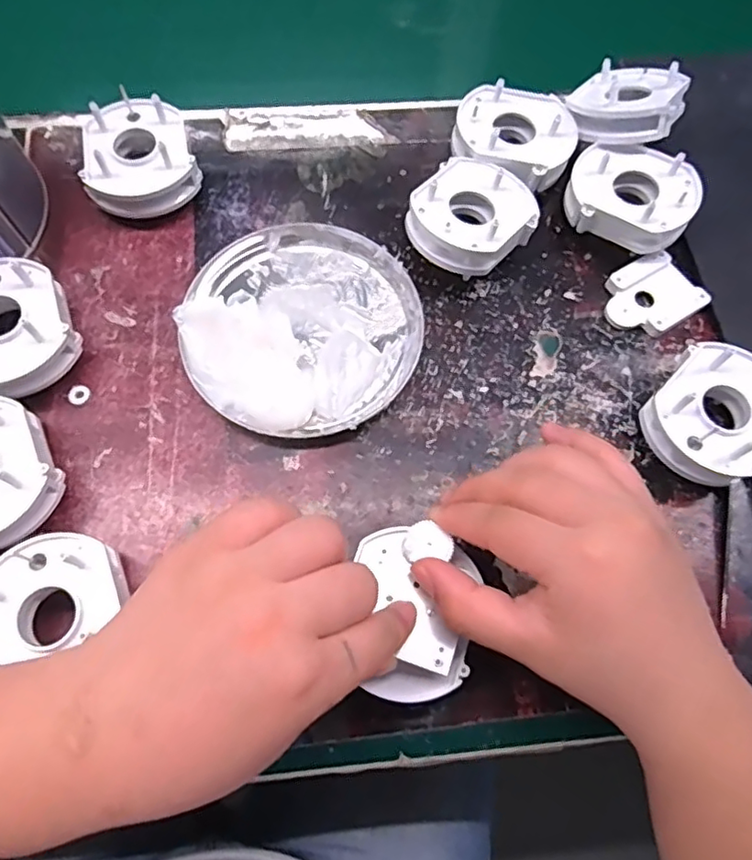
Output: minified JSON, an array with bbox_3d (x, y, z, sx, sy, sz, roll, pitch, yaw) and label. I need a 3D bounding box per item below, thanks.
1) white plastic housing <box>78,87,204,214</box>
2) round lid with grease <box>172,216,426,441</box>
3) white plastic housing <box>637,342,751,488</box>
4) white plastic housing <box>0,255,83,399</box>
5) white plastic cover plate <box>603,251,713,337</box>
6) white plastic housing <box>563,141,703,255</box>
[{"bbox_3d":[-0.138,-0.158,0.350,0.061,0.036,0.066,1,70,-1],"label":"white plastic housing"},{"bbox_3d":[-0.040,-0.062,0.321,0.124,0.030,0.126,1,70,-1],"label":"round lid with grease"},{"bbox_3d":[0.169,-0.006,0.300,0.062,0.032,0.060,-41,76,-15],"label":"white plastic housing"},{"bbox_3d":[-0.189,-0.050,0.310,0.062,0.034,0.072,-24,72,-10],"label":"white plastic housing"},{"bbox_3d":[0.157,-0.076,0.344,0.054,0.007,0.044,-31,73,-12],"label":"white plastic cover plate"},{"bbox_3d":[0.147,-0.135,0.349,0.069,0.030,0.057,25,71,8],"label":"white plastic housing"}]

